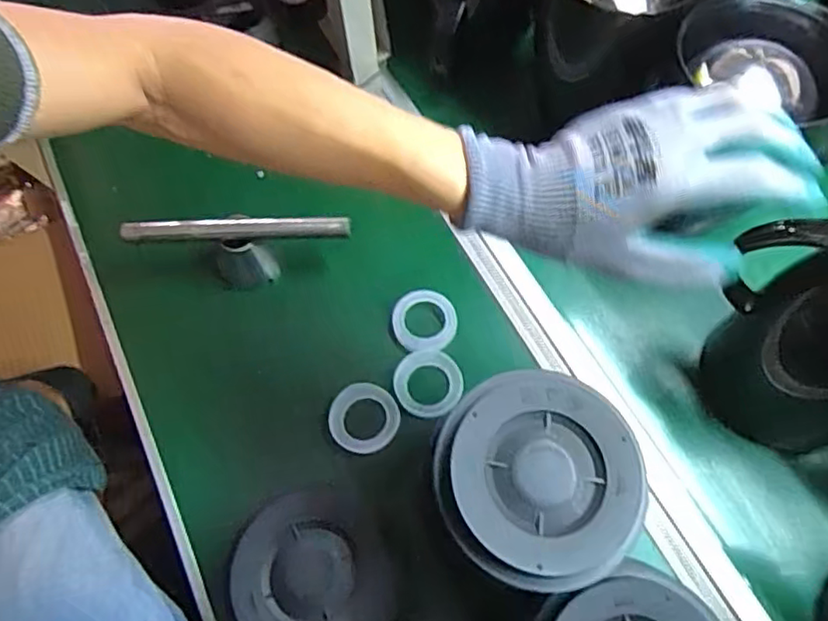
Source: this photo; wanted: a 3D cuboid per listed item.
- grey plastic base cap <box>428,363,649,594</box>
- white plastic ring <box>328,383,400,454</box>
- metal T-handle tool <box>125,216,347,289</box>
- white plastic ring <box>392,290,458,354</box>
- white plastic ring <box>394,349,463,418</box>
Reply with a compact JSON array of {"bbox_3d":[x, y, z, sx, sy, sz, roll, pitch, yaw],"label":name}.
[{"bbox_3d":[0.073,0.094,0.352,0.116,0.015,0.115,-1,66,2],"label":"grey plastic base cap"},{"bbox_3d":[-0.042,0.091,0.519,0.058,0.004,0.058,-3,66,1],"label":"white plastic ring"},{"bbox_3d":[-0.156,-0.053,0.565,0.197,0.067,0.035,0,66,2],"label":"metal T-handle tool"},{"bbox_3d":[0.010,0.009,0.555,0.054,0.016,0.059,-1,66,2],"label":"white plastic ring"},{"bbox_3d":[0.012,0.063,0.530,0.058,0.004,0.058,-1,66,2],"label":"white plastic ring"}]

